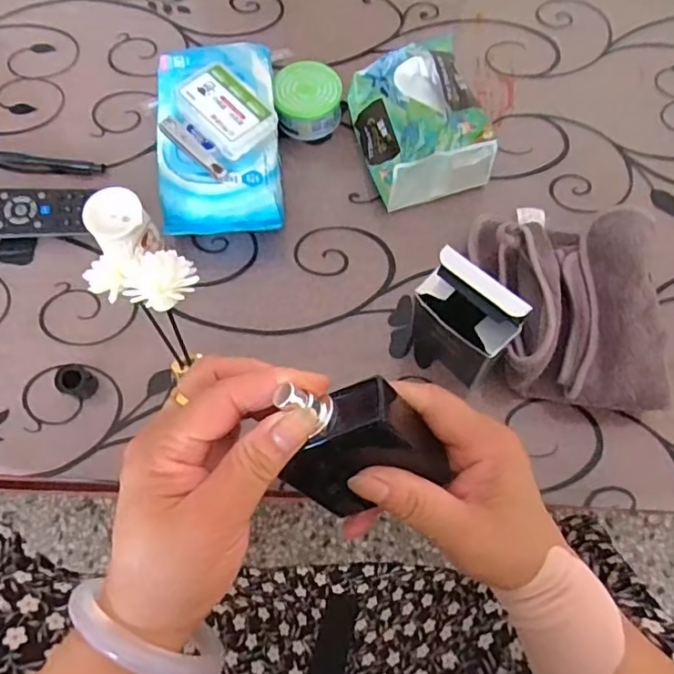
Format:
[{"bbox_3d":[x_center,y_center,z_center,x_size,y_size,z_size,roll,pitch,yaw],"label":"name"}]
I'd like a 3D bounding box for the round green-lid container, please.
[{"bbox_3d":[-0.028,-0.232,0.560,0.064,0.046,0.069,0,71,1],"label":"round green-lid container"}]

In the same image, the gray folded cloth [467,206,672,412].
[{"bbox_3d":[0.186,-0.031,0.462,0.143,0.061,0.179,3,71,2],"label":"gray folded cloth"}]

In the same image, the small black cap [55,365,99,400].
[{"bbox_3d":[-0.215,0.037,0.468,0.024,0.028,0.023,0,71,1],"label":"small black cap"}]

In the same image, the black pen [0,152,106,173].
[{"bbox_3d":[-0.295,-0.174,0.563,0.134,0.011,0.013,9,72,4],"label":"black pen"}]

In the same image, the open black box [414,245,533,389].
[{"bbox_3d":[0.089,-0.005,0.423,0.069,0.137,0.034,38,76,12],"label":"open black box"}]

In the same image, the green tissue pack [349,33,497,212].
[{"bbox_3d":[0.074,-0.196,0.517,0.099,0.085,0.120,-17,72,-5],"label":"green tissue pack"}]

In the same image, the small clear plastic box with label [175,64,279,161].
[{"bbox_3d":[-0.096,-0.194,0.484,0.056,0.024,0.080,-40,75,-12],"label":"small clear plastic box with label"}]

